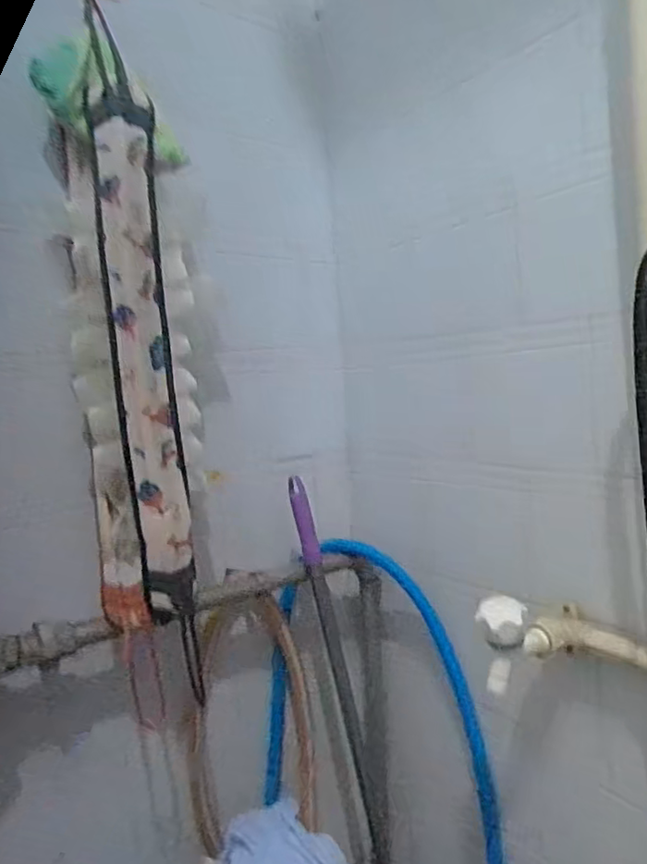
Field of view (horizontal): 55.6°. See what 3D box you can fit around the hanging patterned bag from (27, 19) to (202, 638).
[{"bbox_3d":[-0.197,-0.091,0.638,0.128,0.550,0.095,-5,6,-15],"label":"hanging patterned bag"}]

